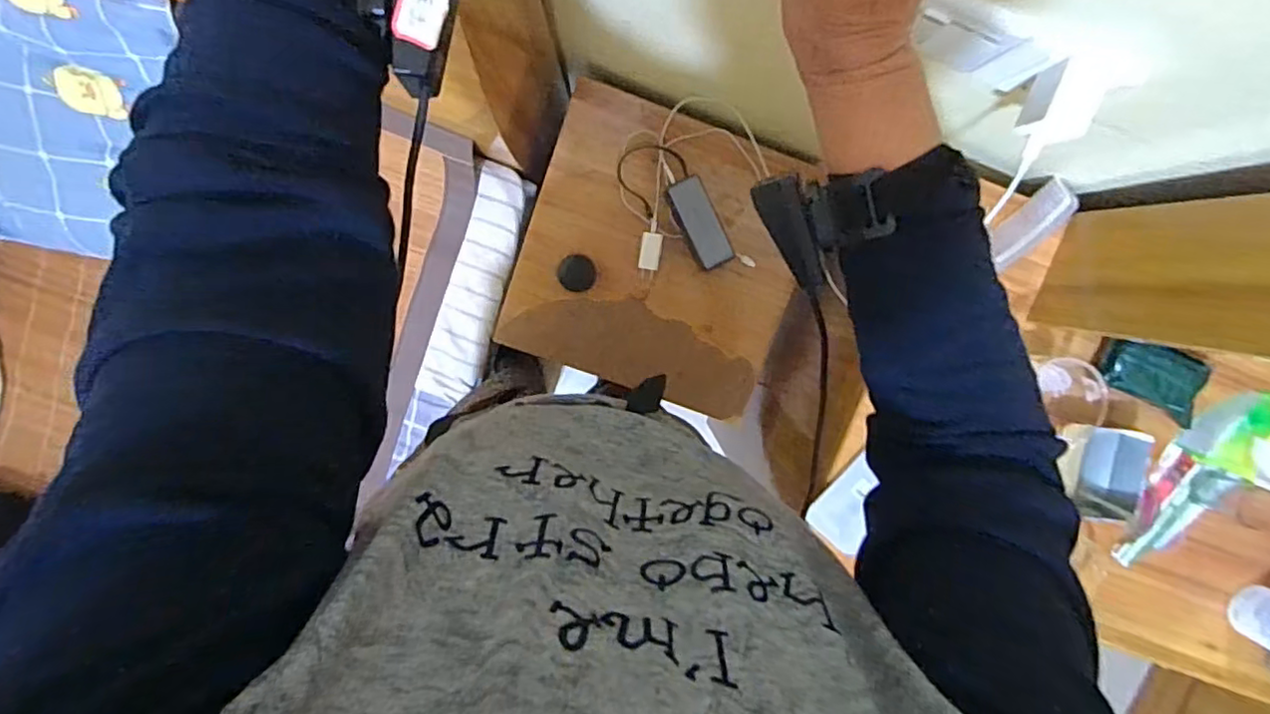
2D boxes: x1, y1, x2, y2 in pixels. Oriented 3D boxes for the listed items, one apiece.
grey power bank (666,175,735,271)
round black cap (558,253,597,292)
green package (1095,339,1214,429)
[{"bbox_3d":[0.090,-0.185,0.872,0.052,0.020,0.125,-25,98,2],"label":"grey power bank"},{"bbox_3d":[-0.084,-0.121,0.907,0.052,0.004,0.052,6,98,-3],"label":"round black cap"},{"bbox_3d":[0.562,0.021,0.674,0.114,0.034,0.060,27,96,-5],"label":"green package"}]

